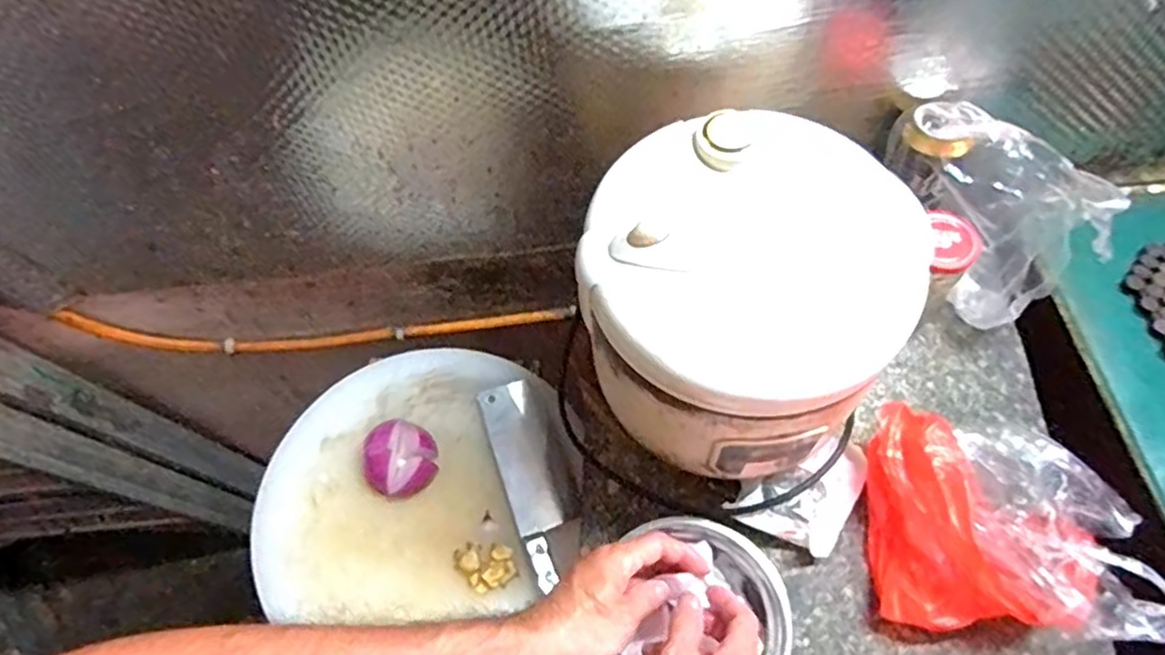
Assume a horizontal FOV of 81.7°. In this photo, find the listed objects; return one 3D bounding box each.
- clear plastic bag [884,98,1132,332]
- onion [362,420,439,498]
[{"bbox_3d":[0.385,-0.123,0.646,0.115,0.141,0.203,-36,65,-16],"label":"clear plastic bag"},{"bbox_3d":[-0.194,0.139,0.720,0.074,0.035,0.073,-1,61,2],"label":"onion"}]

